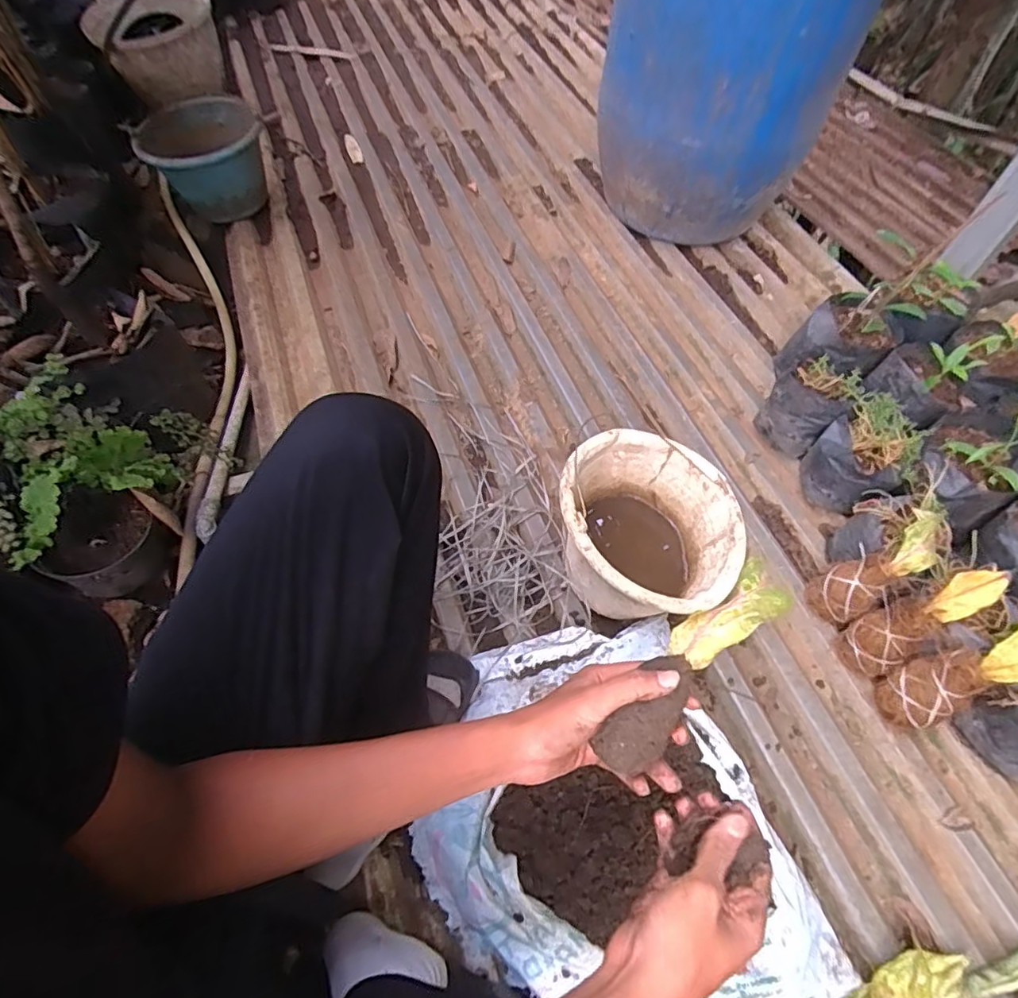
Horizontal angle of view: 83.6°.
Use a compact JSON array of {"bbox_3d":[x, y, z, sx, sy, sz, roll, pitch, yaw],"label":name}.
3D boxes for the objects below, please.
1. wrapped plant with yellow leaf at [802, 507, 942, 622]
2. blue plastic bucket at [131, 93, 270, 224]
[{"bbox_3d":[0.508,0.097,0.788,0.070,0.198,0.073,9,43,-51],"label":"wrapped plant with yellow leaf"},{"bbox_3d":[-0.656,-0.734,1.240,0.236,0.172,0.240,0,60,-1],"label":"blue plastic bucket"}]

